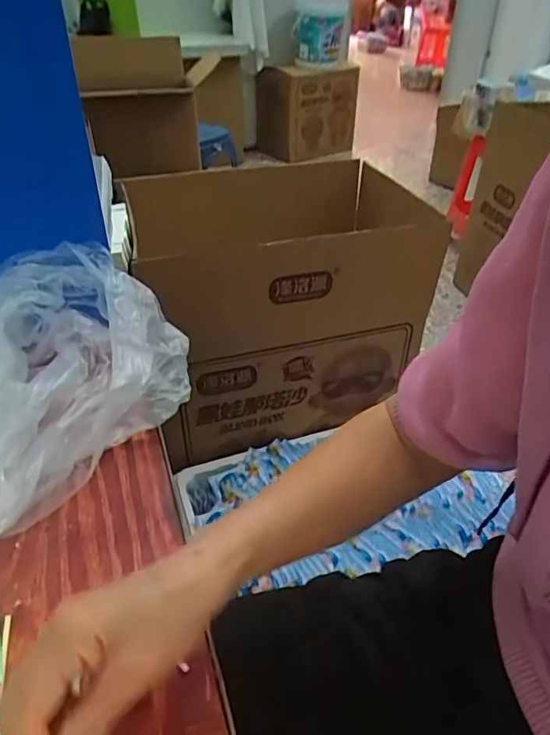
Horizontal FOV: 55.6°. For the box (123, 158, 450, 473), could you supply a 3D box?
[{"bbox_3d":[-0.002,-0.149,1.044,0.539,0.459,0.354,-13,40,-17],"label":"box"}]

